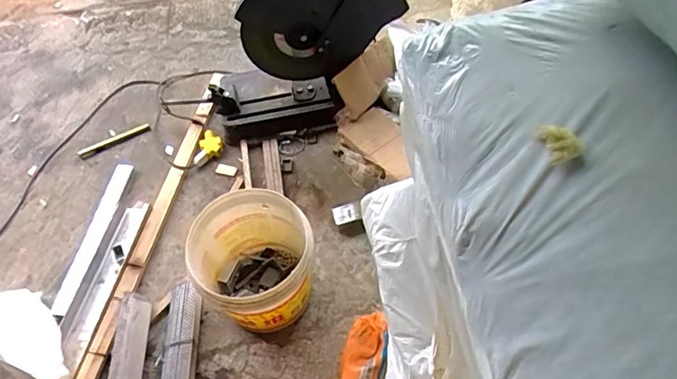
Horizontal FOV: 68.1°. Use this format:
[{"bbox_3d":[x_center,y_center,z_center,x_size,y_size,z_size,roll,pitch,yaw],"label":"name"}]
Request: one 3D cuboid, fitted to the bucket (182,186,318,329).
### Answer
[{"bbox_3d":[-0.194,0.183,1.196,0.275,0.271,0.272,-3,55,5],"label":"bucket"}]

